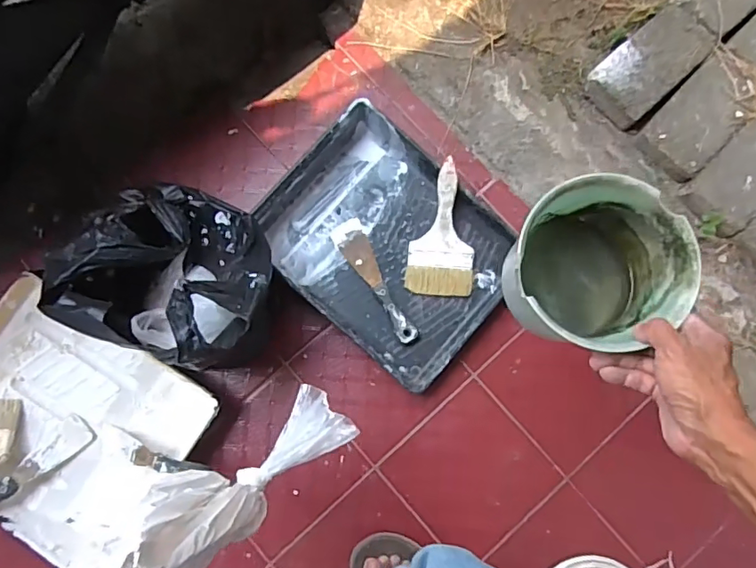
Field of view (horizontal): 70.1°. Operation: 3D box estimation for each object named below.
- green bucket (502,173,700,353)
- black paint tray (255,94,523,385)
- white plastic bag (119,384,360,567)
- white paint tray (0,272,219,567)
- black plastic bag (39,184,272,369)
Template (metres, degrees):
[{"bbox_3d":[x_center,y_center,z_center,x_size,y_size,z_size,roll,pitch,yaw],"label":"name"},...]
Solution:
[{"bbox_3d":[0.188,-0.016,0.477,0.121,0.119,0.133,0,84,1],"label":"green bucket"},{"bbox_3d":[0.016,-0.056,0.809,0.350,0.073,0.275,41,86,5],"label":"black paint tray"},{"bbox_3d":[-0.126,0.182,0.454,0.113,0.299,0.083,-33,84,16],"label":"white plastic bag"},{"bbox_3d":[-0.442,0.194,0.777,0.338,0.076,0.296,35,86,4],"label":"white paint tray"},{"bbox_3d":[-0.260,-0.025,0.698,0.251,0.280,0.216,19,81,0],"label":"black plastic bag"}]

